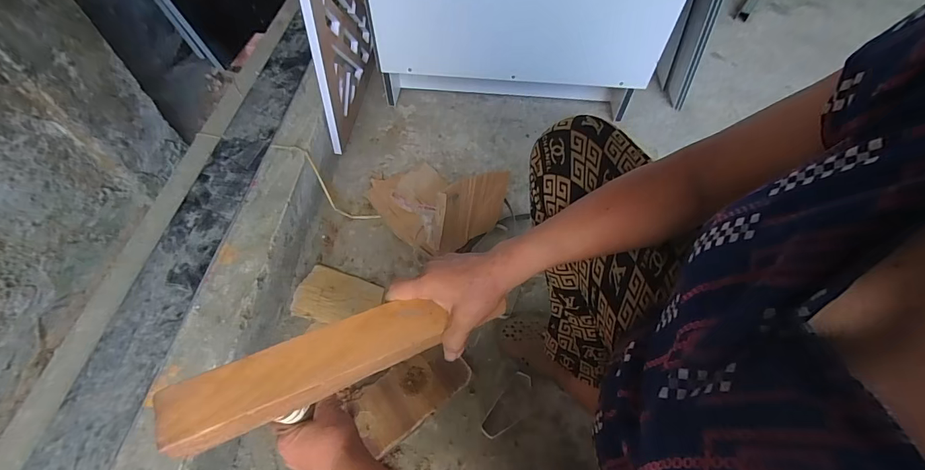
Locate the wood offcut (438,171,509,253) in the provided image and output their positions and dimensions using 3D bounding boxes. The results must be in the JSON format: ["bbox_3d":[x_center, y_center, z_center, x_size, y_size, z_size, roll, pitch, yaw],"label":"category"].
[{"bbox_3d":[0.019,-0.041,0.696,0.139,0.147,0.017,-23,50,-29],"label":"wood offcut"}]

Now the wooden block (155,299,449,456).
[{"bbox_3d":[-0.137,0.120,0.368,0.244,0.023,0.059,-19,58,-17],"label":"wooden block"}]

